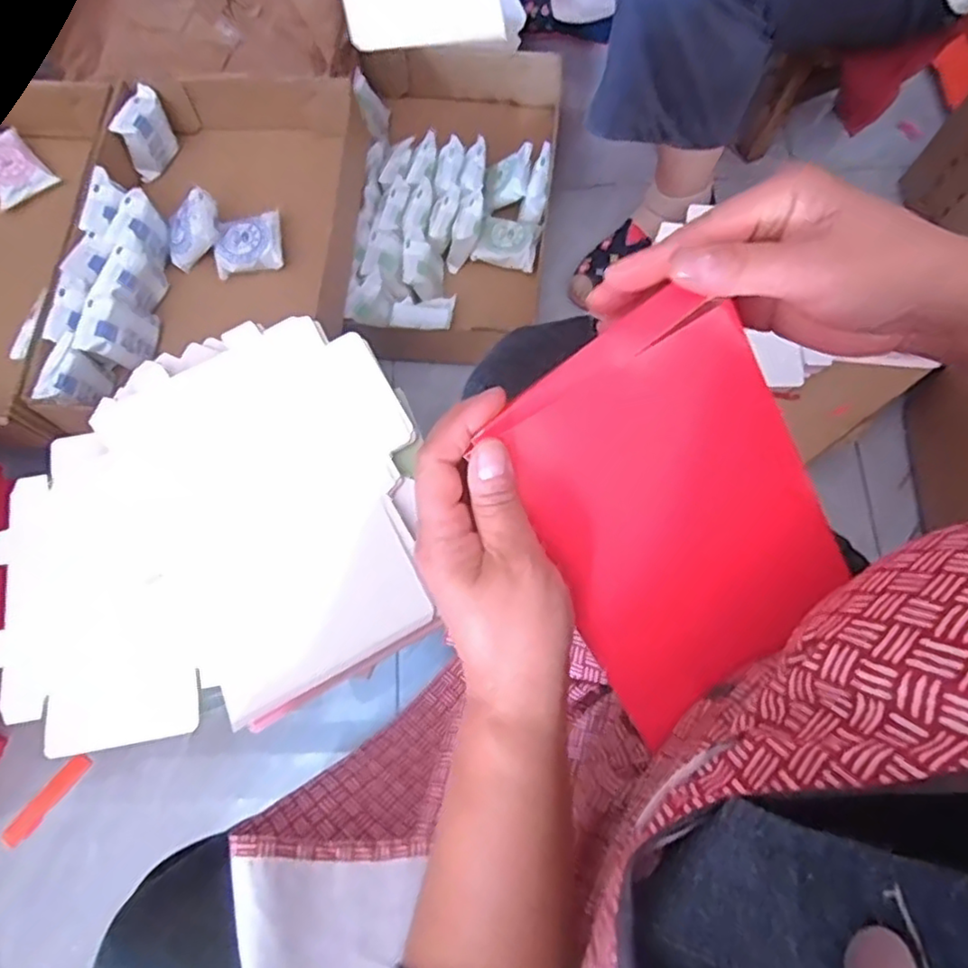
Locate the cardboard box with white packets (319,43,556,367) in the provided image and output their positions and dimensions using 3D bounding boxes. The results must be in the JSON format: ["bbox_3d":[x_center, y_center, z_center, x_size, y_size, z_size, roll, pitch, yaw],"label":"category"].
[{"bbox_3d":[-0.054,-0.392,0.903,0.280,0.186,0.453,7,74,4],"label":"cardboard box with white packets"}]

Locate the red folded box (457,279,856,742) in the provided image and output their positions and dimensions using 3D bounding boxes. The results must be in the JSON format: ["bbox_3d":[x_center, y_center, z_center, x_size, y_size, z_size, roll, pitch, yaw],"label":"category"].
[{"bbox_3d":[0.091,0.018,0.306,0.125,0.012,0.184,-31,111,1],"label":"red folded box"}]

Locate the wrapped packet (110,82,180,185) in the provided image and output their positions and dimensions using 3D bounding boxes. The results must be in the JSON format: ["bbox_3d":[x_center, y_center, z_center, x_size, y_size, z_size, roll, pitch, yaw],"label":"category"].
[{"bbox_3d":[-0.432,-0.451,0.845,0.033,0.089,0.076,26,76,9],"label":"wrapped packet"}]

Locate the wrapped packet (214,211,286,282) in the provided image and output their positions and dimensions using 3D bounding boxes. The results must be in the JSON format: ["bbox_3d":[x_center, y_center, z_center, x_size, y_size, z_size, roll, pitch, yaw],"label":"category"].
[{"bbox_3d":[-0.295,-0.302,0.812,0.079,0.028,0.071,-10,74,-1],"label":"wrapped packet"}]

